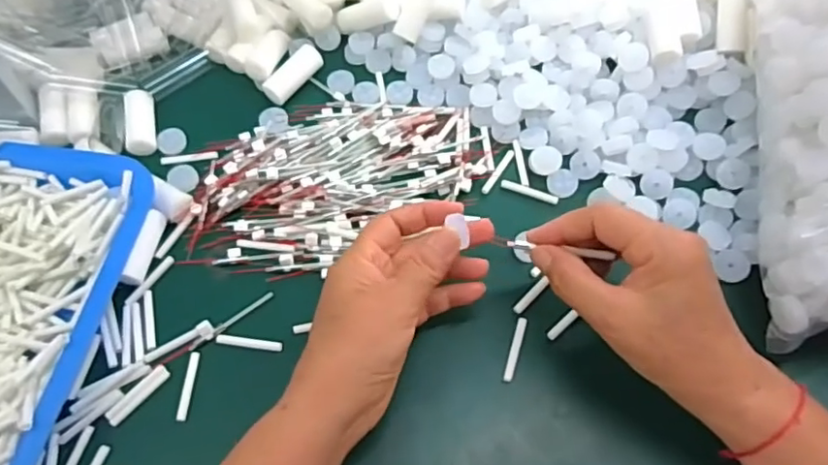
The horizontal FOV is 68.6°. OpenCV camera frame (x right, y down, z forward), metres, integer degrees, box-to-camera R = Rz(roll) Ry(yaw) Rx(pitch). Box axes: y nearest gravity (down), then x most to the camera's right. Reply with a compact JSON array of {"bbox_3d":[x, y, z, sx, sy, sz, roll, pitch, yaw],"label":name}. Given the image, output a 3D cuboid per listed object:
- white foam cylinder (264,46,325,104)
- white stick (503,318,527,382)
[{"bbox_3d":[-0.094,-0.122,0.476,0.020,0.019,0.054,37,68,20],"label":"white foam cylinder"},{"bbox_3d":[0.061,0.070,0.364,0.006,0.004,0.040,15,63,10],"label":"white stick"}]

